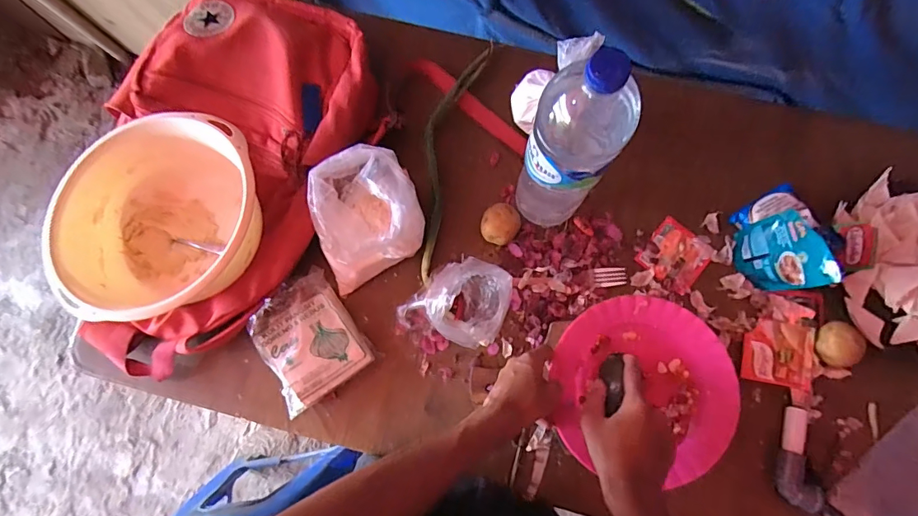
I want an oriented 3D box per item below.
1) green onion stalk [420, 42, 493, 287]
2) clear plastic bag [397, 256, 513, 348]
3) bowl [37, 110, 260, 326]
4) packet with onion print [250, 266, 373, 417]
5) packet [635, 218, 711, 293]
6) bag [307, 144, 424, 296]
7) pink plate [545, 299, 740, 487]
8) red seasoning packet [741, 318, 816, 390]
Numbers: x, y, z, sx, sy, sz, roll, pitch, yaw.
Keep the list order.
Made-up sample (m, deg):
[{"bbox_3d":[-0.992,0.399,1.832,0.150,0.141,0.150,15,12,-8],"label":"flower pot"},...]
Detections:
[{"bbox_3d":[-0.024,-0.144,0.643,0.055,0.025,0.352,14,79,3],"label":"green onion stalk"},{"bbox_3d":[-0.004,0.049,0.564,0.123,0.102,0.100,18,79,4],"label":"clear plastic bag"},{"bbox_3d":[-0.352,-0.045,0.565,0.238,0.129,0.237,0,79,0],"label":"bowl"},{"bbox_3d":[-0.196,0.105,0.585,0.127,0.054,0.143,-33,81,-6],"label":"packet with onion print"},{"bbox_3d":[0.293,-0.003,0.622,0.079,0.004,0.079,39,81,7],"label":"packet"},{"bbox_3d":[-0.122,-0.054,0.568,0.140,0.101,0.130,-27,80,-5],"label":"bag"},{"bbox_3d":[0.221,0.152,0.566,0.211,0.042,0.204,0,79,0],"label":"pink plate"},{"bbox_3d":[0.406,0.121,0.587,0.081,0.012,0.079,9,79,2],"label":"red seasoning packet"}]

